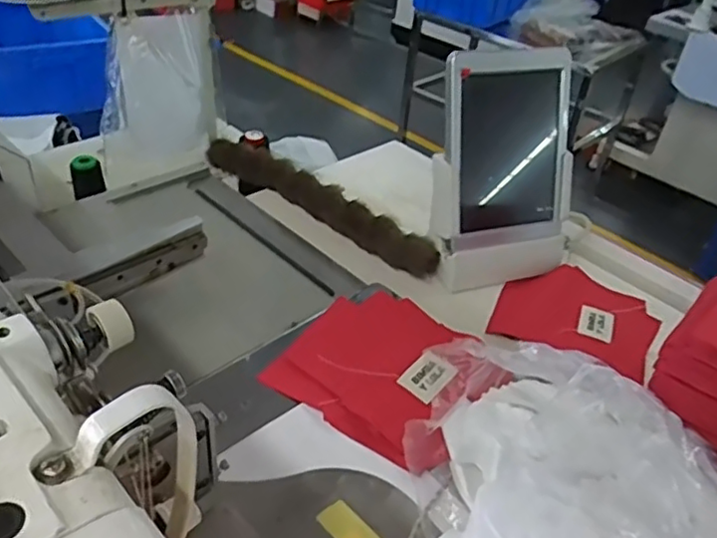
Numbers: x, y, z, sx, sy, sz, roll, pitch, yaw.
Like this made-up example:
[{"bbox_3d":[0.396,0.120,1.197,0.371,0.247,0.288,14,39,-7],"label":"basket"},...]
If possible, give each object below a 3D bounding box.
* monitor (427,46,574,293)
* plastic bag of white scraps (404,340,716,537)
[{"bbox_3d":[0.159,-0.106,0.681,0.151,0.245,0.033,-9,22,-14],"label":"monitor"},{"bbox_3d":[0.161,0.149,0.430,0.225,0.119,0.235,2,38,-7],"label":"plastic bag of white scraps"}]

